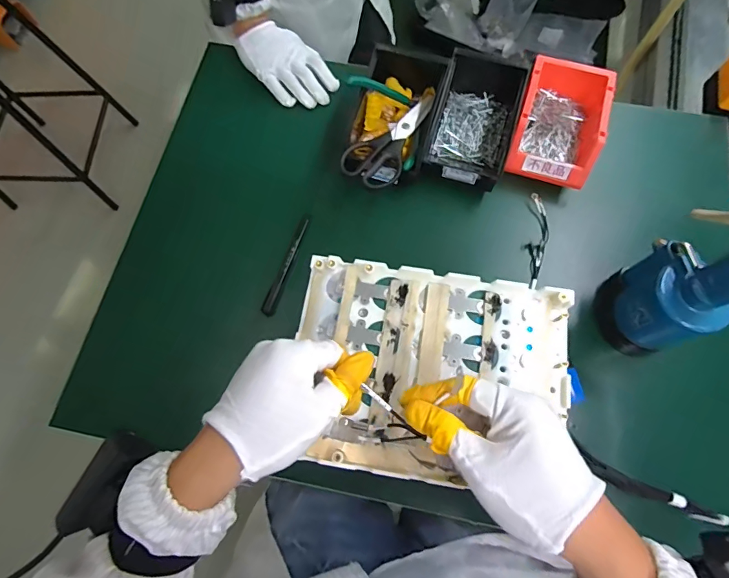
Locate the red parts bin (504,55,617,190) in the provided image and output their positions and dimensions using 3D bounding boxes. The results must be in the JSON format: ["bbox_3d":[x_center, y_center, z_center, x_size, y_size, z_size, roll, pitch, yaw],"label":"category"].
[{"bbox_3d":[0.264,-0.228,0.575,0.110,0.062,0.171,17,74,8],"label":"red parts bin"}]

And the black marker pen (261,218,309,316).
[{"bbox_3d":[-0.099,-0.029,0.547,0.015,0.013,0.135,18,74,8],"label":"black marker pen"}]

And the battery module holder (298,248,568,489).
[{"bbox_3d":[0.055,0.067,0.361,0.231,0.020,0.172,7,73,5],"label":"battery module holder"}]

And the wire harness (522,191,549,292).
[{"bbox_3d":[0.228,-0.063,0.560,0.031,0.013,0.129,9,73,5],"label":"wire harness"}]

